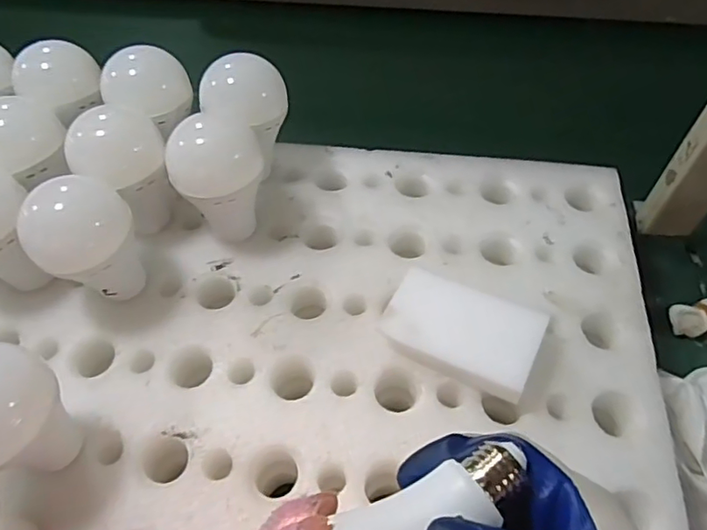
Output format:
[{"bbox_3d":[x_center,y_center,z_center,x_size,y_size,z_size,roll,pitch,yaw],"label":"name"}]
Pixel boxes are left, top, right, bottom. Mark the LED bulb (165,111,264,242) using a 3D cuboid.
[{"bbox_3d":[-0.095,-0.058,0.410,0.063,0.093,0.070,-19,58,-12],"label":"LED bulb"}]

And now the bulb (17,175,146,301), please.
[{"bbox_3d":[-0.174,-0.009,0.377,0.063,0.086,0.065,-29,60,-17],"label":"bulb"}]

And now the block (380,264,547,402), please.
[{"bbox_3d":[0.069,0.045,0.371,0.098,0.036,0.059,22,59,15],"label":"block"}]

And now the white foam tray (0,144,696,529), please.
[{"bbox_3d":[-0.066,0.041,0.381,0.537,0.038,0.370,5,56,4],"label":"white foam tray"}]

